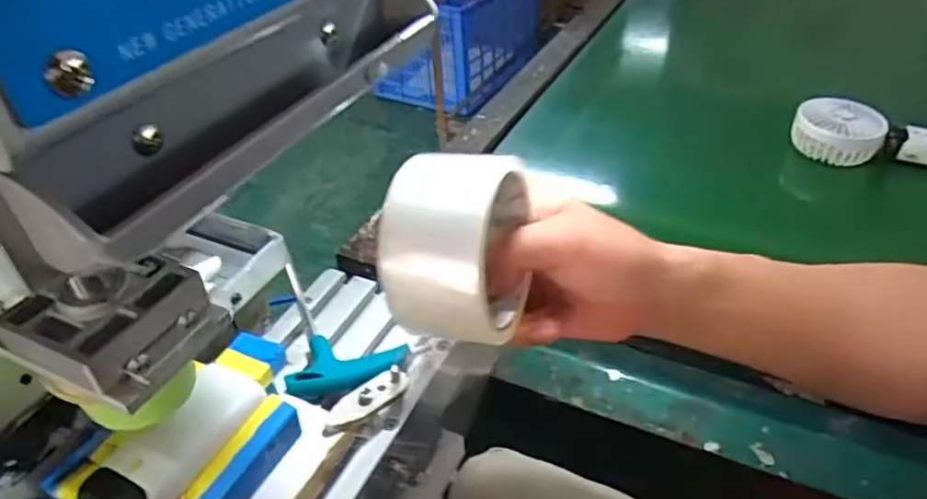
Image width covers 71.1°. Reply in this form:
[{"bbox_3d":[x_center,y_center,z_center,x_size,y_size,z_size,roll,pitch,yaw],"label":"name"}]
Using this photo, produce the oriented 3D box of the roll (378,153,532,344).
[{"bbox_3d":[-0.004,-0.002,0.331,0.062,0.074,0.082,5,40,11],"label":"roll"}]

